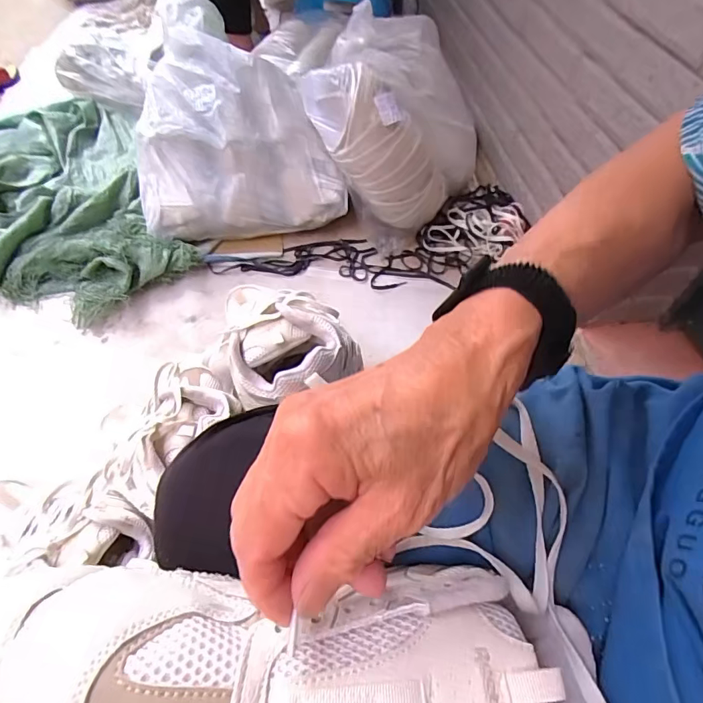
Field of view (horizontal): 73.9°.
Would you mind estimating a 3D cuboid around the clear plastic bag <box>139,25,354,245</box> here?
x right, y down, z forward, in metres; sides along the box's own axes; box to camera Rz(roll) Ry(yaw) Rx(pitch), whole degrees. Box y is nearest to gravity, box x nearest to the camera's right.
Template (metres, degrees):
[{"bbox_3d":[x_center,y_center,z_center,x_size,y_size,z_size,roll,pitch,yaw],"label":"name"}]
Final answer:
[{"bbox_3d":[-0.233,-0.426,0.958,0.390,0.257,0.329,-7,54,-9],"label":"clear plastic bag"}]

